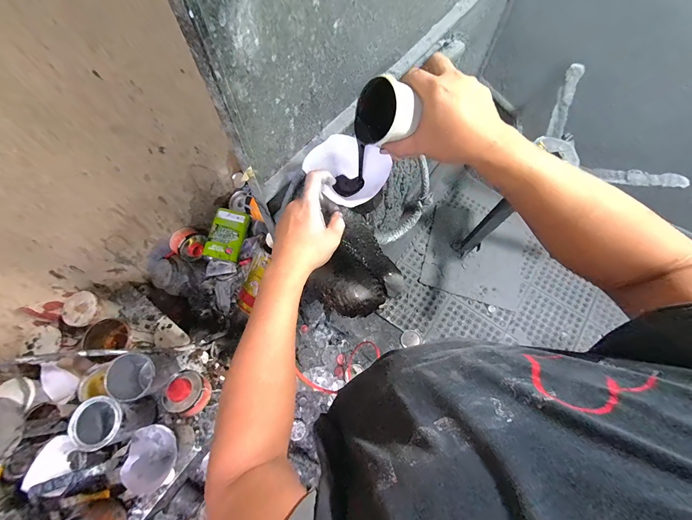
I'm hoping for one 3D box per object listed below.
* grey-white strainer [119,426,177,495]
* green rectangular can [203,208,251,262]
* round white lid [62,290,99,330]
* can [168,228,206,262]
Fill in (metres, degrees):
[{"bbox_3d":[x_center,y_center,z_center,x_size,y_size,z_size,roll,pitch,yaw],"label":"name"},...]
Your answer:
[{"bbox_3d":[-0.421,0.434,0.650,0.095,0.068,0.127,4,67,1],"label":"grey-white strainer"},{"bbox_3d":[-0.403,-0.088,1.001,0.116,0.051,0.179,11,68,4],"label":"green rectangular can"},{"bbox_3d":[-0.698,0.130,0.775,0.088,0.018,0.083,0,85,-5],"label":"round white lid"},{"bbox_3d":[-0.503,-0.049,0.950,0.086,0.076,0.099,32,70,12],"label":"can"}]

